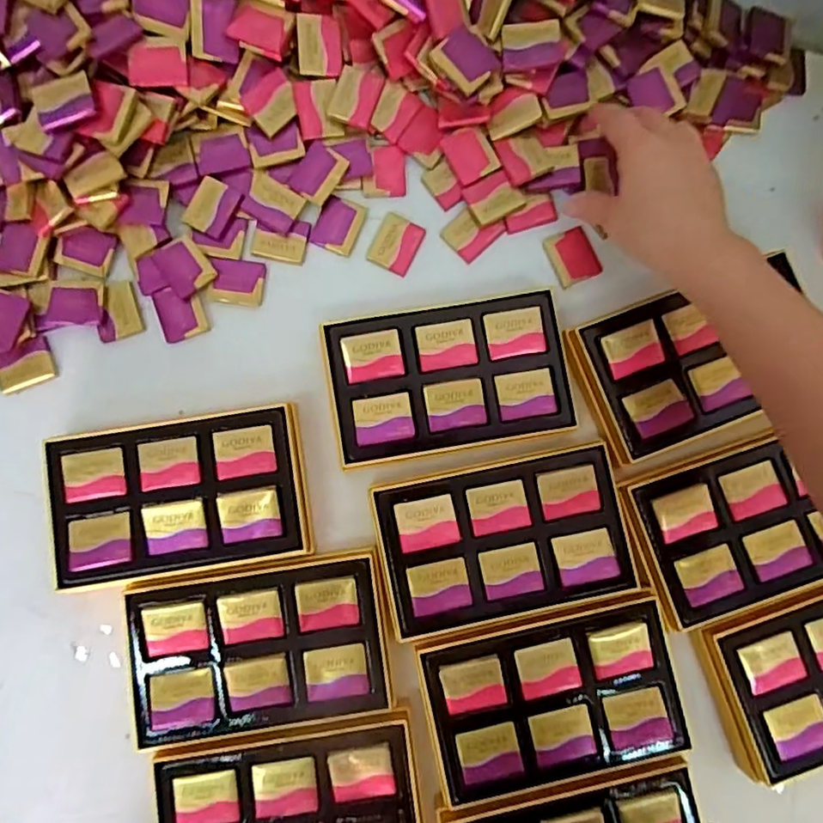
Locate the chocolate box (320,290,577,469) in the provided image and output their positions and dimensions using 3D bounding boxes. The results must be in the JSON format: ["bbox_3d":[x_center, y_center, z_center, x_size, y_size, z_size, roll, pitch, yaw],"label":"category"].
[{"bbox_3d":[0.025,-0.022,0.403,0.166,0.033,0.100,-9,84,-2],"label":"chocolate box"}]

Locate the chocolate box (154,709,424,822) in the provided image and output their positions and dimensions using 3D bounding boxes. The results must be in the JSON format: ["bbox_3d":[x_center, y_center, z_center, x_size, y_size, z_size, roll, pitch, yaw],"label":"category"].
[{"bbox_3d":[-0.075,0.259,0.365,0.160,0.019,0.105,-10,87,2],"label":"chocolate box"}]

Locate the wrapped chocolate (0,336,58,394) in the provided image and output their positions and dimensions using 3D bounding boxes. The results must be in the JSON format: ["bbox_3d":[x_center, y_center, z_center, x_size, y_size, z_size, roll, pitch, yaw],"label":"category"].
[{"bbox_3d":[-0.276,-0.032,0.407,0.040,0.009,0.030,-24,85,-4],"label":"wrapped chocolate"}]

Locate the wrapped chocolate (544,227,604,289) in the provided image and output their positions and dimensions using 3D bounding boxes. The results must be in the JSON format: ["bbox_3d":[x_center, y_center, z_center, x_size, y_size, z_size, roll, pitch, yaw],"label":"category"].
[{"bbox_3d":[0.120,-0.116,0.427,0.033,0.004,0.040,-22,85,-4],"label":"wrapped chocolate"}]

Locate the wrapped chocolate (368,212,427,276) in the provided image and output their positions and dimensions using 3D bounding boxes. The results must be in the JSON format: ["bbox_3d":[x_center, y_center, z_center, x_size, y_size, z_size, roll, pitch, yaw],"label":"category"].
[{"bbox_3d":[-0.012,-0.124,0.426,0.032,0.004,0.040,25,84,2],"label":"wrapped chocolate"}]

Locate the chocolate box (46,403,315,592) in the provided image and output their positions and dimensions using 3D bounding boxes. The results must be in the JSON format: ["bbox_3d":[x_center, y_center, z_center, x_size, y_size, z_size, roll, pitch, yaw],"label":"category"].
[{"bbox_3d":[-0.153,0.058,0.389,0.166,0.035,0.103,-9,84,-2],"label":"chocolate box"}]

